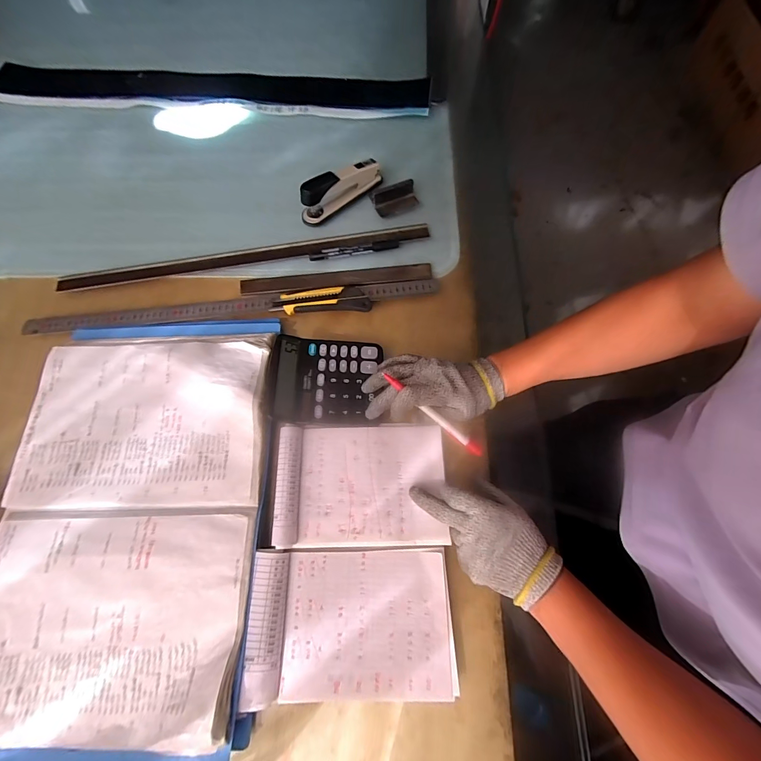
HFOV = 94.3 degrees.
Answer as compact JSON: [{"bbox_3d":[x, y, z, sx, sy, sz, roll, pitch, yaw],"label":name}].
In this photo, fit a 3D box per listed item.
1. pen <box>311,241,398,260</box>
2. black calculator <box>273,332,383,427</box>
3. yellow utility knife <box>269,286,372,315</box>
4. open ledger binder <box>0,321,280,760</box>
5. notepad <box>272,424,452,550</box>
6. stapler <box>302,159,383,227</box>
[{"bbox_3d":[-0.041,-0.203,0.551,0.137,0.014,0.017,-11,70,-2],"label":"pen"},{"bbox_3d":[-0.070,0.000,0.455,0.133,0.023,0.116,2,70,2],"label":"black calculator"},{"bbox_3d":[-0.085,-0.116,0.516,0.140,0.021,0.035,-1,70,1],"label":"yellow utility knife"},{"bbox_3d":[-0.296,0.151,0.424,0.313,0.046,0.488,-1,70,1],"label":"open ledger binder"},{"bbox_3d":[-0.022,0.121,0.417,0.194,0.019,0.138,-2,70,1],"label":"notepad"},{"bbox_3d":[-0.062,-0.309,0.568,0.148,0.063,0.029,-36,73,-11],"label":"stapler"}]

